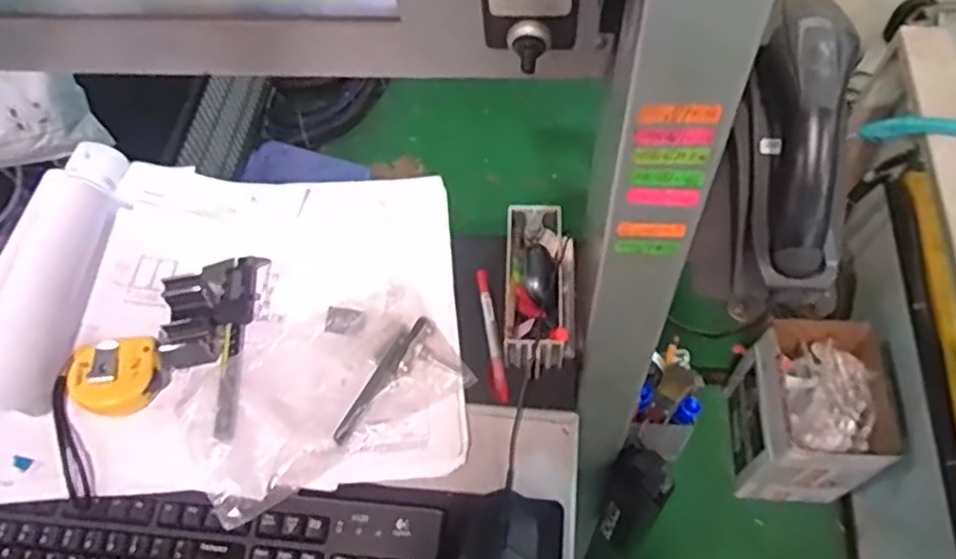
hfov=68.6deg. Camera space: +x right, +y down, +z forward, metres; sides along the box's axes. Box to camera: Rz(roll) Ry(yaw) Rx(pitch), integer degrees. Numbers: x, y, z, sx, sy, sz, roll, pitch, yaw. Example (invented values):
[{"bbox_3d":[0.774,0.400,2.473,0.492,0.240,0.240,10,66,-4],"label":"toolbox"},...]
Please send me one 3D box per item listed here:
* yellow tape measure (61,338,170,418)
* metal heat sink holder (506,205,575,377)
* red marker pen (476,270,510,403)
[{"bbox_3d":[-0.311,0.085,0.600,0.072,0.032,0.060,-4,61,1],"label":"yellow tape measure"},{"bbox_3d":[0.057,0.004,0.645,0.064,0.045,0.164,1,61,4],"label":"metal heat sink holder"},{"bbox_3d":[0.012,0.051,0.652,0.014,0.013,0.135,-8,61,-1],"label":"red marker pen"}]

